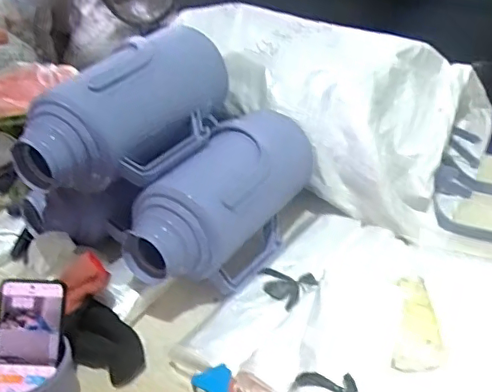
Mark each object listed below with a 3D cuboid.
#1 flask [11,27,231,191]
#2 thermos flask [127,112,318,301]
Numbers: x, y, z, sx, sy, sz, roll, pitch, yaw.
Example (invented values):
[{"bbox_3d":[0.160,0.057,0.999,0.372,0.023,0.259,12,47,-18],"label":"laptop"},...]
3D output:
[{"bbox_3d":[-0.156,-0.129,0.818,0.158,0.142,0.363,17,36,30],"label":"flask"},{"bbox_3d":[-0.030,0.017,0.823,0.124,0.182,0.298,17,36,31],"label":"thermos flask"}]

